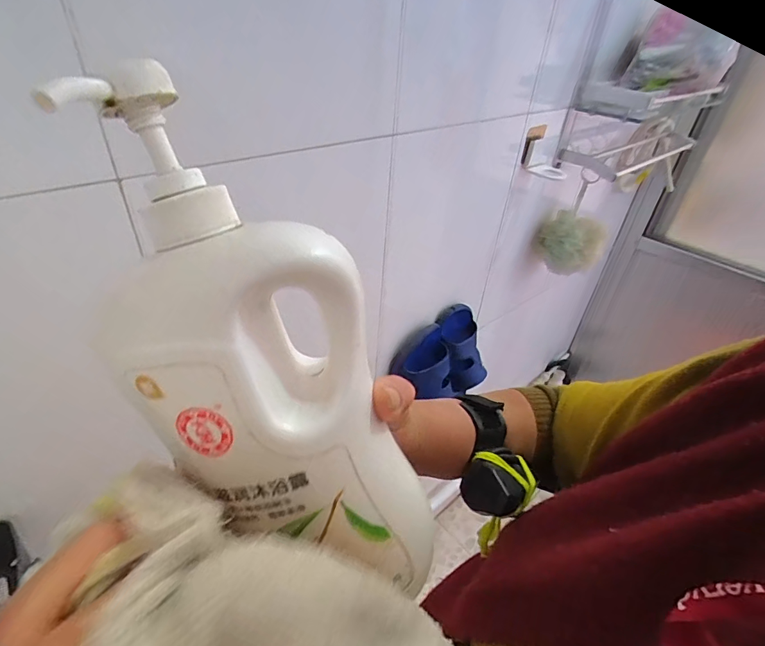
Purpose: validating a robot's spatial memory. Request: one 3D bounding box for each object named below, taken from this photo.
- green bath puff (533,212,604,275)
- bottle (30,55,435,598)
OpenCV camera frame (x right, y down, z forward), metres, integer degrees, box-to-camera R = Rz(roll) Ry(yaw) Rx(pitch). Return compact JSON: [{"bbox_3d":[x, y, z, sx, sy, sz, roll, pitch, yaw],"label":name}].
[{"bbox_3d":[0.403,-0.177,0.908,0.138,0.109,0.123,21,40,21],"label":"green bath puff"},{"bbox_3d":[-0.045,0.025,0.180,0.060,0.244,0.083,-12,22,40],"label":"bottle"}]

